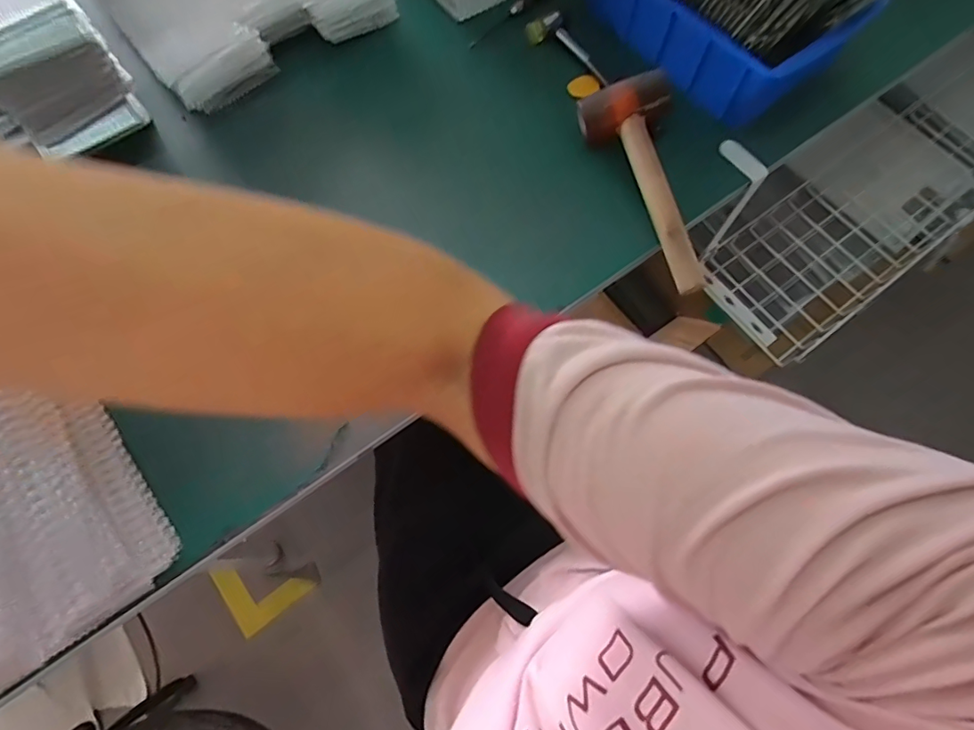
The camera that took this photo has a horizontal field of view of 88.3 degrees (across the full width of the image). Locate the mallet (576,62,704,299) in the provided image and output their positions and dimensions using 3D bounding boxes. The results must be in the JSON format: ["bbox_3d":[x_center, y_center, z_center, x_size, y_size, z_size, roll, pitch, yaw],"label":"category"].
[{"bbox_3d":[0.172,-0.188,0.534,0.095,0.074,0.236,-10,71,-5],"label":"mallet"}]

